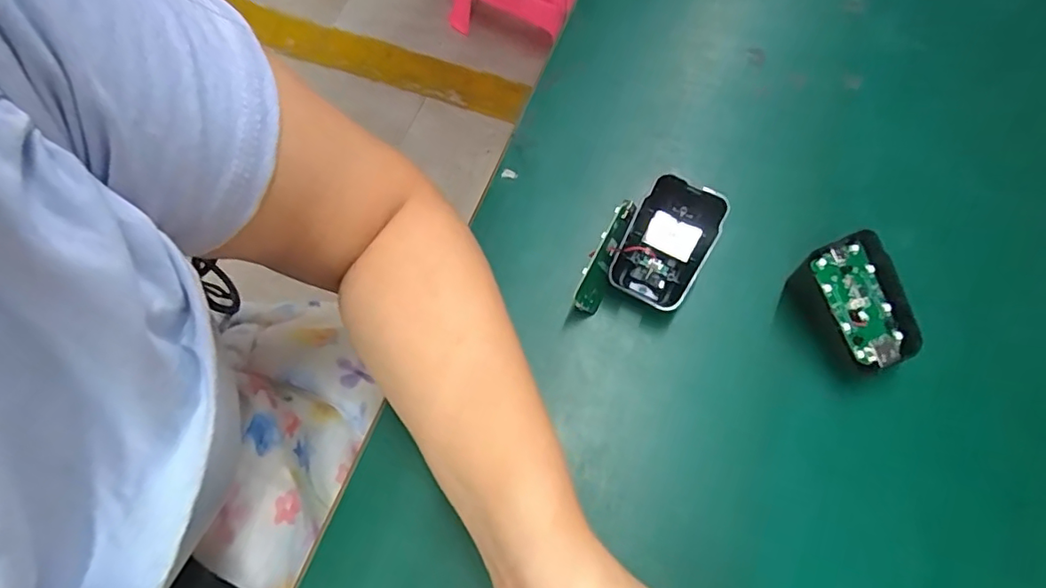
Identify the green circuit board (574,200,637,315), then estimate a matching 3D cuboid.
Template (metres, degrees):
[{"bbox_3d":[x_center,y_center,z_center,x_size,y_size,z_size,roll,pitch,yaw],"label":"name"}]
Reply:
[{"bbox_3d":[0.044,-0.021,0.311,0.008,0.028,0.065,25,95,35],"label":"green circuit board"}]

